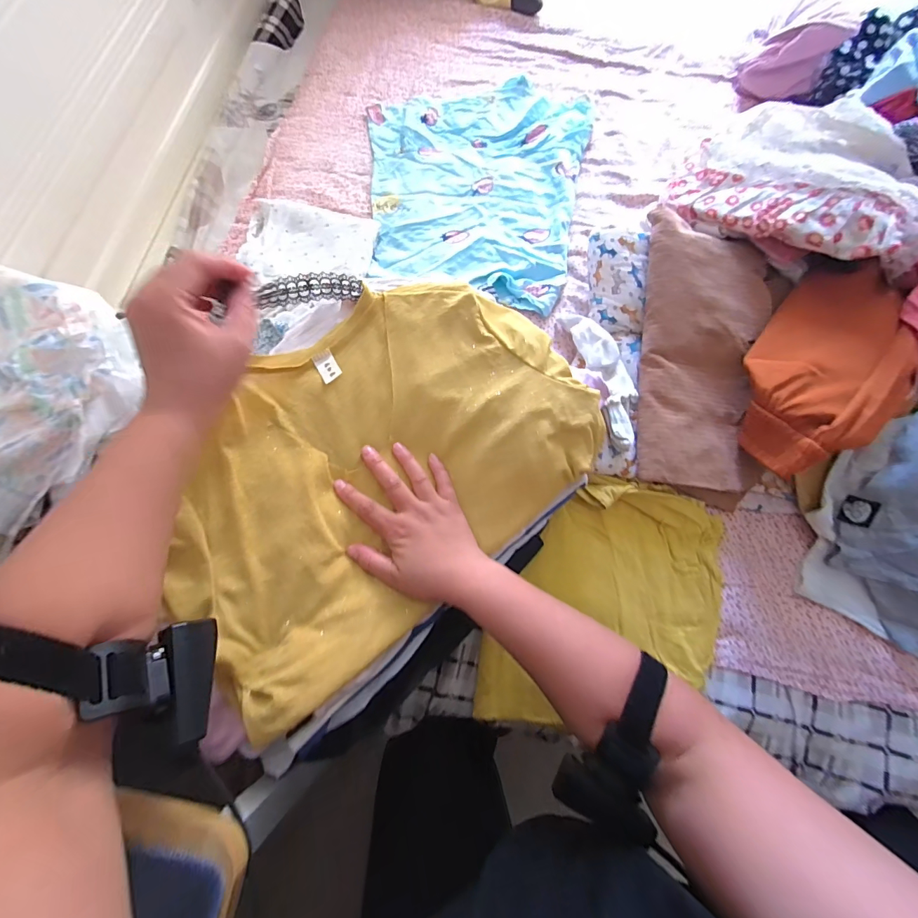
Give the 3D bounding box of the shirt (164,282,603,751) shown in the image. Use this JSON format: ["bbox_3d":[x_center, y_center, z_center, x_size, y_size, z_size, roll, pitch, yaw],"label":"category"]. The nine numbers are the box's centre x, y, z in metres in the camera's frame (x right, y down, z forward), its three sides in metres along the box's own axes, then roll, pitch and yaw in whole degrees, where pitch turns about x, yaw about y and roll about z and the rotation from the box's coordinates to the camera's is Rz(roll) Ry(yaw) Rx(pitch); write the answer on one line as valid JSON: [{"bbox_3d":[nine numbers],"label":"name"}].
[{"bbox_3d":[-0.073,0.000,0.395,0.410,0.069,0.268,-39,76,-10],"label":"shirt"}]

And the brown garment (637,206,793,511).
[{"bbox_3d":[0.291,-0.118,0.493,0.161,0.035,0.321,11,84,-3],"label":"brown garment"}]

